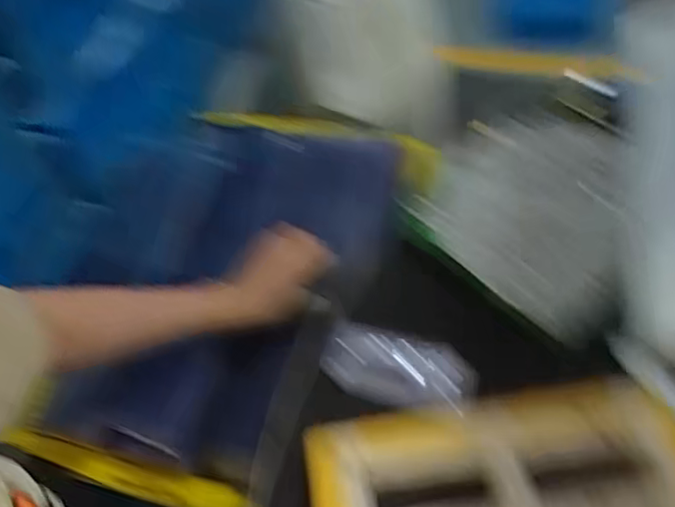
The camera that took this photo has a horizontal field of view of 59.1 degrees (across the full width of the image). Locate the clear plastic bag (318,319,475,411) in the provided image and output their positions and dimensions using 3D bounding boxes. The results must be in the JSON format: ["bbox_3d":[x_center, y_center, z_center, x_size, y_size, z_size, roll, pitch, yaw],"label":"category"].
[{"bbox_3d":[0.049,0.096,0.496,0.127,0.022,0.060,12,54,15],"label":"clear plastic bag"}]

